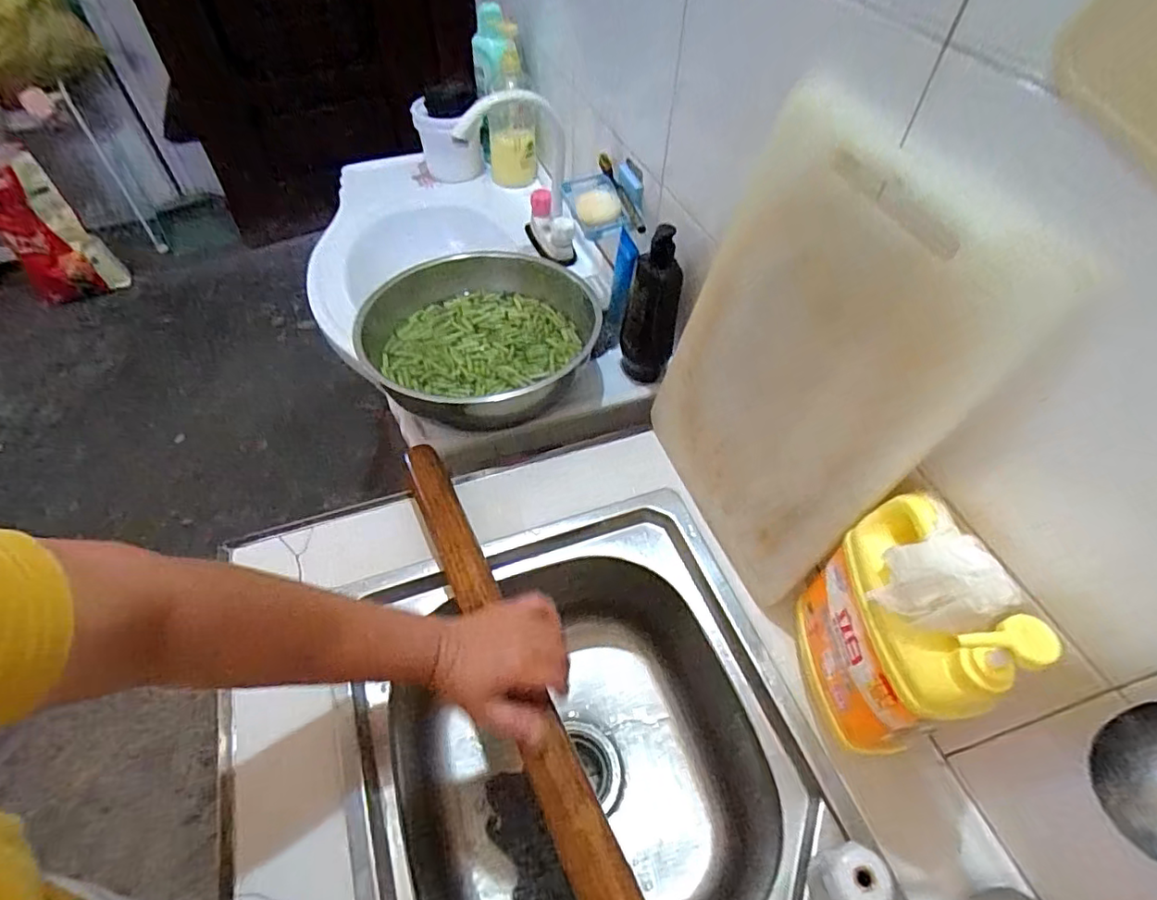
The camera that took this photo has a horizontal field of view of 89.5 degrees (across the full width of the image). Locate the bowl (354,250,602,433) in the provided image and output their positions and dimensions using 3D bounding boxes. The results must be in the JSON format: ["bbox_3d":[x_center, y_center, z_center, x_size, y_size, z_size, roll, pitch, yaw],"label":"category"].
[{"bbox_3d":[-0.127,-0.147,0.776,0.301,0.090,0.306,6,52,4],"label":"bowl"}]

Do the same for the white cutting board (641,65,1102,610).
[{"bbox_3d":[0.185,-0.066,0.528,0.022,0.397,0.276,-10,54,-22],"label":"white cutting board"}]

